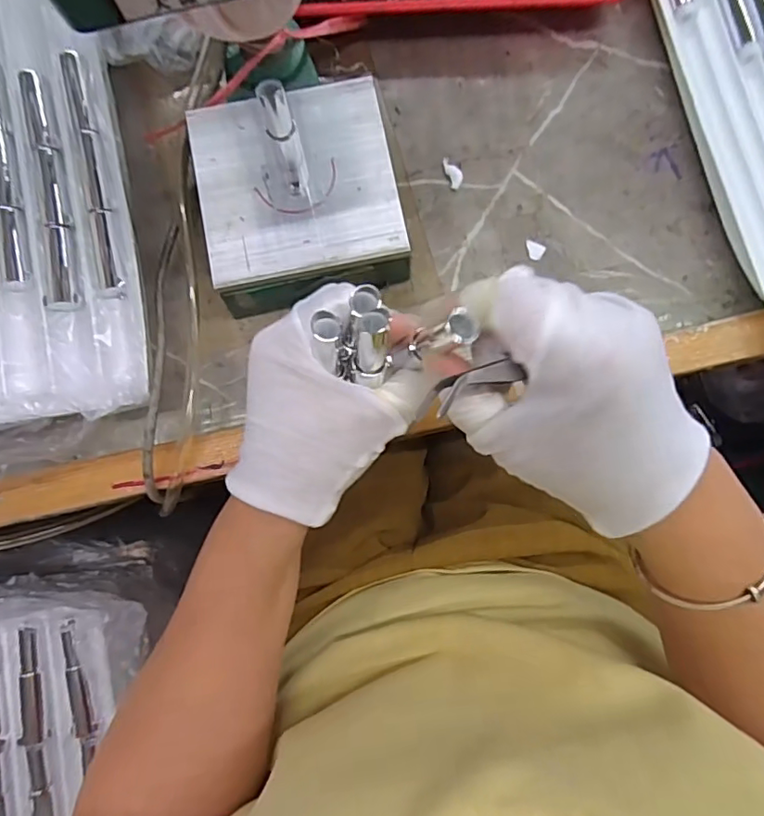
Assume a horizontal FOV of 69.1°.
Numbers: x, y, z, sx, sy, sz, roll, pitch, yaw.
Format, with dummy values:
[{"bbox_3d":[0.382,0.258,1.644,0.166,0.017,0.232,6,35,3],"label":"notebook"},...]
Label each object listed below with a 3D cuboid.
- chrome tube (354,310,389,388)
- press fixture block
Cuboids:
[{"bbox_3d":[-0.005,-0.025,0.243,0.013,0.038,0.010,4,47,-1],"label":"chrome tube"},{"bbox_3d":[-0.052,-0.137,0.336,0.119,0.103,0.123,-13,83,-1],"label":"press fixture block"}]

